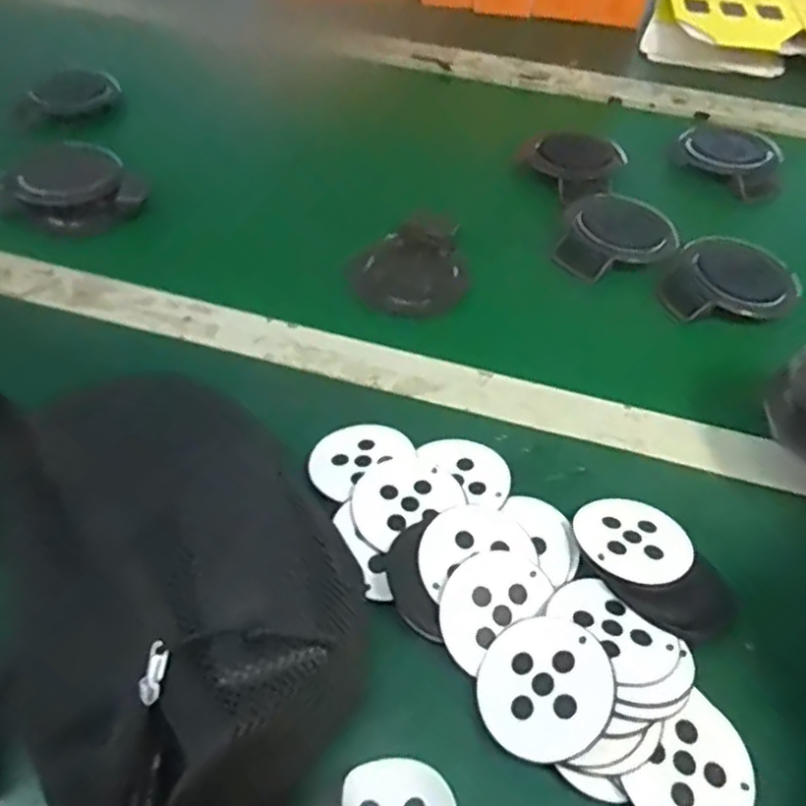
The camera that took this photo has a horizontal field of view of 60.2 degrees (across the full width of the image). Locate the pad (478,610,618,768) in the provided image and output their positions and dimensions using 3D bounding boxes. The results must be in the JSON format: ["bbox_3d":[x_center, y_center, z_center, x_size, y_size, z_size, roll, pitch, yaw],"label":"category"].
[{"bbox_3d":[0.065,0.129,0.316,0.060,0.004,0.062,-15,50,19],"label":"pad"}]

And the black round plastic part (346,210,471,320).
[{"bbox_3d":[0.008,-0.110,0.547,0.090,0.028,0.091,12,50,7],"label":"black round plastic part"}]

